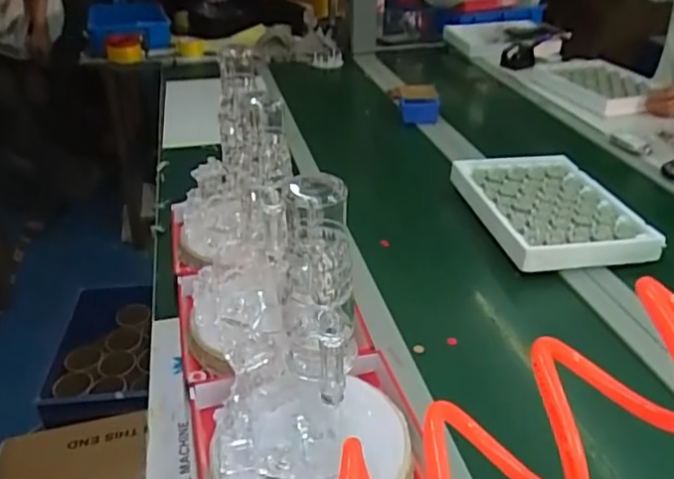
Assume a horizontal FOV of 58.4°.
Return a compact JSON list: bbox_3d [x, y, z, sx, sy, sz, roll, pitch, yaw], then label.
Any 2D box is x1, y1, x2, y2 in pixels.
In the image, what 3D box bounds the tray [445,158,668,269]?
[{"bbox_3d":[0.384,-0.064,1.108,0.263,0.047,0.371,-6,33,-9],"label":"tray"}]

